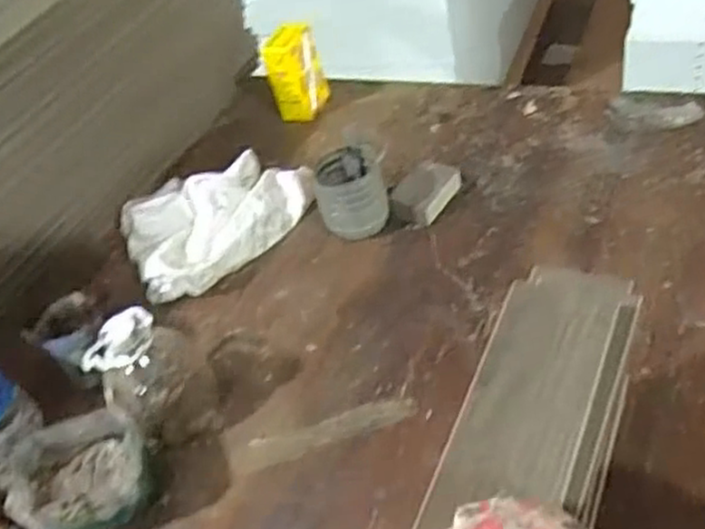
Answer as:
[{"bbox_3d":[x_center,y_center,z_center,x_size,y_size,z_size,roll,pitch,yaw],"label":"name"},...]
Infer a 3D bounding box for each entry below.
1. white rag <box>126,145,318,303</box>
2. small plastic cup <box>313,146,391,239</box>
[{"bbox_3d":[-0.154,-0.057,0.801,0.139,0.065,0.213,29,53,34],"label":"white rag"},{"bbox_3d":[0.000,-0.073,0.757,0.073,0.069,0.073,-7,42,1],"label":"small plastic cup"}]

